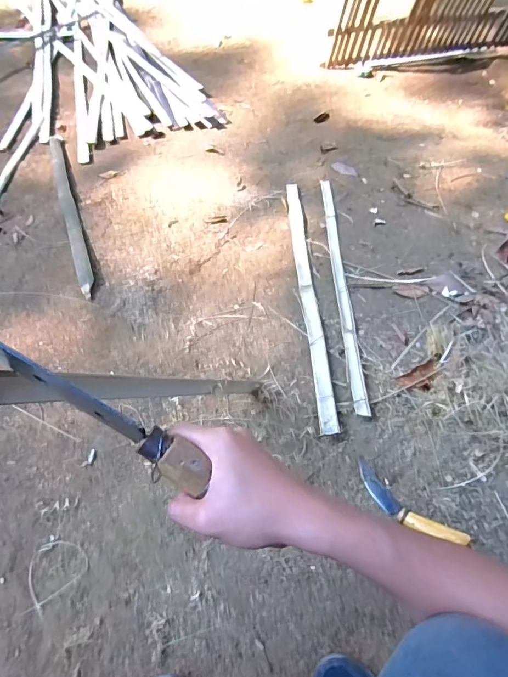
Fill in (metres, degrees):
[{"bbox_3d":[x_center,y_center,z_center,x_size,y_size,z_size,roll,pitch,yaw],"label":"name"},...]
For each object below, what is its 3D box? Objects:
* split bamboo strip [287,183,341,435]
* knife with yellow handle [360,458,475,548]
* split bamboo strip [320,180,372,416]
[{"bbox_3d":[0.135,-0.156,1.104,0.040,0.015,0.900,-11,47,10],"label":"split bamboo strip"},{"bbox_3d":[0.267,0.292,0.741,0.207,0.025,0.049,37,58,26],"label":"knife with yellow handle"},{"bbox_3d":[0.225,-0.185,1.118,0.036,0.025,0.886,1,50,0],"label":"split bamboo strip"}]

